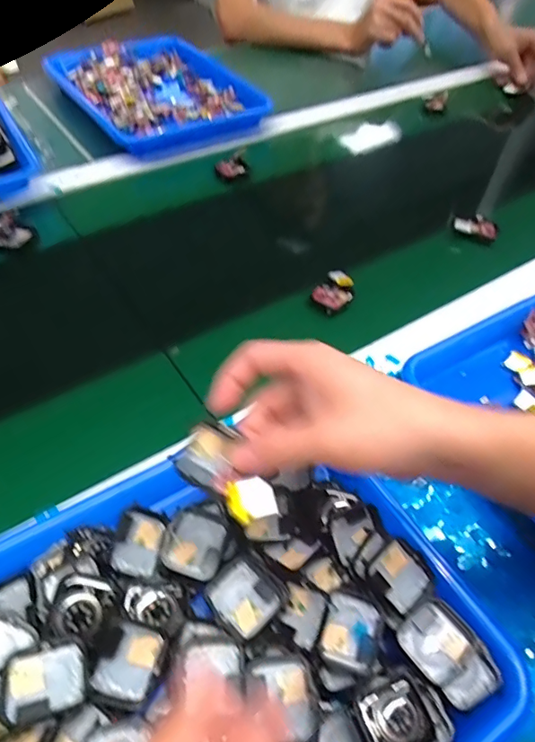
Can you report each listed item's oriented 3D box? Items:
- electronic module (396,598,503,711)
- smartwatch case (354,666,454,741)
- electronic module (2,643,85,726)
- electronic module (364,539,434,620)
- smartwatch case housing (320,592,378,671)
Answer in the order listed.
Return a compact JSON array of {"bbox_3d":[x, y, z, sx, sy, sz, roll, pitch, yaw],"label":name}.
[{"bbox_3d":[0.110,0.171,0.306,0.041,0.010,0.056,-30,61,-24],"label":"electronic module"},{"bbox_3d":[0.075,0.192,0.279,0.047,0.016,0.041,-19,57,-18],"label":"smartwatch case"},{"bbox_3d":[-0.119,0.168,0.273,0.039,0.021,0.033,-9,55,-12],"label":"electronic module"},{"bbox_3d":[0.087,0.133,0.327,0.036,0.009,0.038,-35,64,-27],"label":"electronic module"},{"bbox_3d":[0.051,0.160,0.312,0.030,0.009,0.039,14,53,5],"label":"smartwatch case housing"}]

